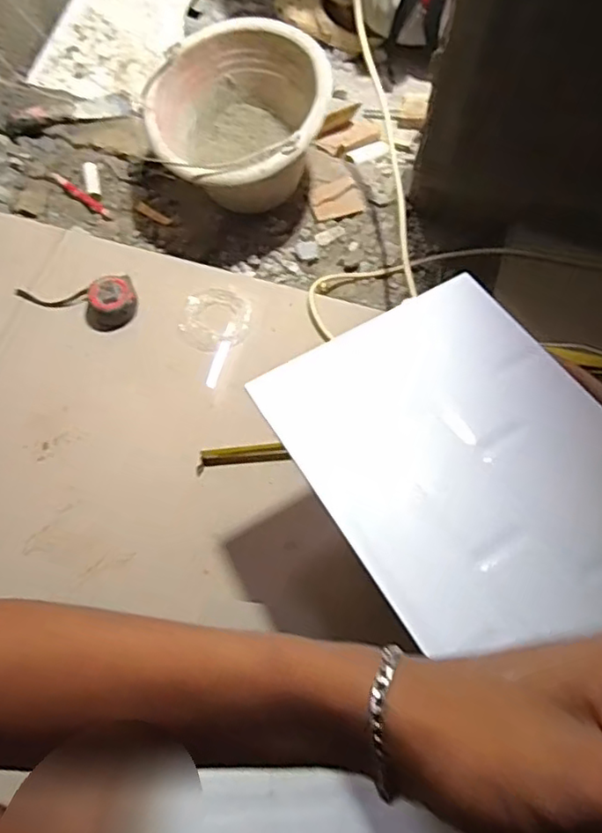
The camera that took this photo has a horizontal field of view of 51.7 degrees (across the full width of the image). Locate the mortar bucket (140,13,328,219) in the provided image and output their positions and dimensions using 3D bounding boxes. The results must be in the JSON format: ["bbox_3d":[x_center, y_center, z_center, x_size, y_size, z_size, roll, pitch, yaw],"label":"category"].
[{"bbox_3d":[-0.087,-0.402,0.888,0.237,0.194,0.245,0,66,-1],"label":"mortar bucket"}]

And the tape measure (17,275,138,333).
[{"bbox_3d":[-0.293,-0.148,0.802,0.155,0.033,0.067,-1,66,-1],"label":"tape measure"}]

